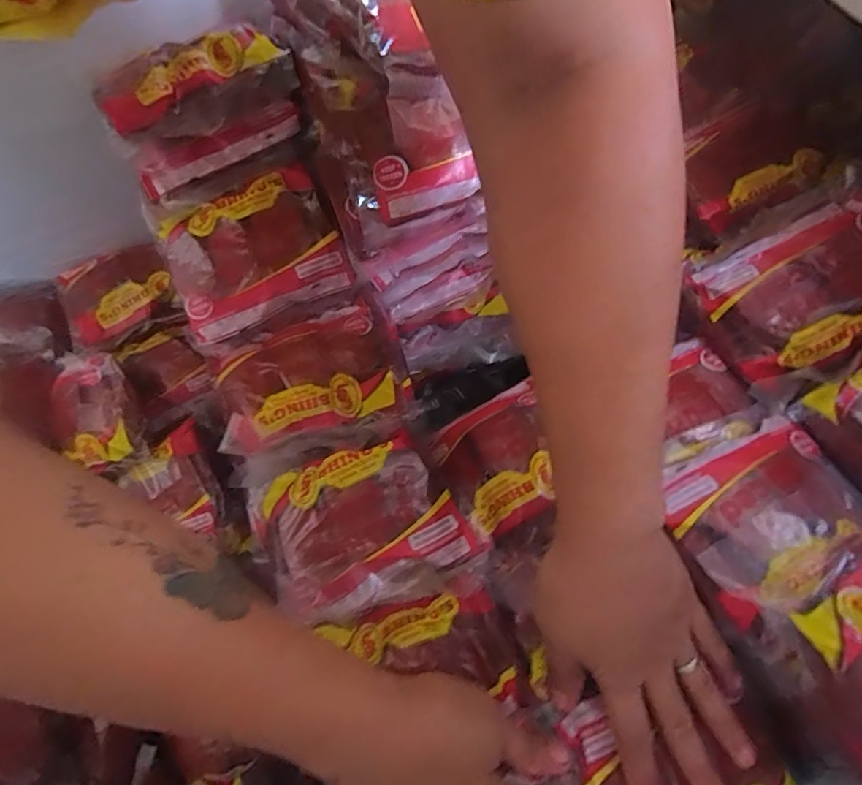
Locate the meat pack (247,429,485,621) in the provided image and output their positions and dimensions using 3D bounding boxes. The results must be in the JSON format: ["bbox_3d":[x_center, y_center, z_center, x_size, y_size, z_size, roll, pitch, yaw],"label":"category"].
[{"bbox_3d":[-0.049,0.088,0.345,0.141,0.039,0.099,-20,78,-5],"label":"meat pack"}]

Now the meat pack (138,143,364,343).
[{"bbox_3d":[-0.135,-0.111,0.383,0.124,0.020,0.113,-25,88,-1],"label":"meat pack"}]

